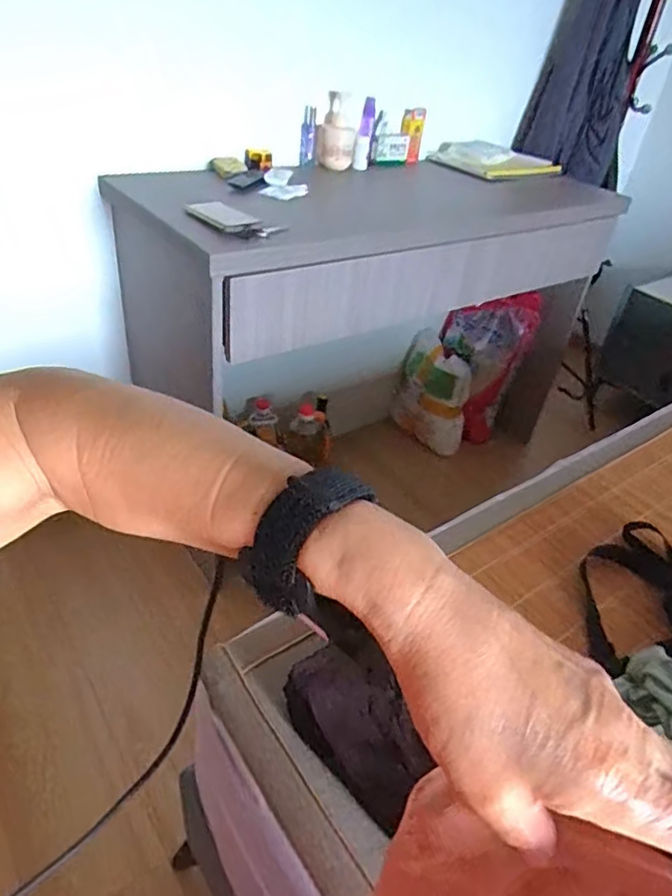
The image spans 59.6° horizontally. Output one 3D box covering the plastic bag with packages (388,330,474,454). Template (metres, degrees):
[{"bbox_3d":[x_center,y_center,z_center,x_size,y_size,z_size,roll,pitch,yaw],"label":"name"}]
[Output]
[{"bbox_3d":[0.306,-0.172,1.864,0.222,0.319,0.174,11,38,5],"label":"plastic bag with packages"}]

